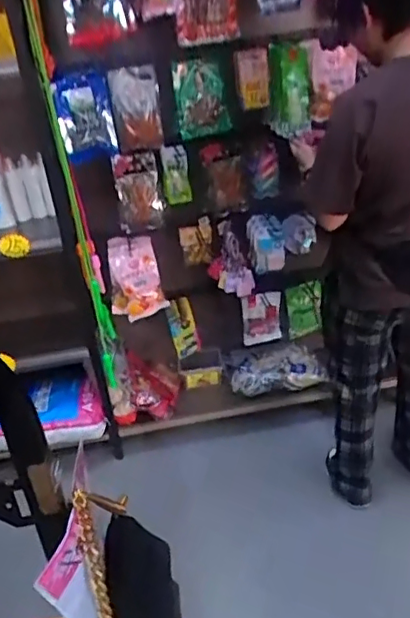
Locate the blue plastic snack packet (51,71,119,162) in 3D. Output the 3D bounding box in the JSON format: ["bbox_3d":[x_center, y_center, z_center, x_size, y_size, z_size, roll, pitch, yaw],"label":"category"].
[{"bbox_3d":[-0.356,-0.575,1.691,0.159,0.229,0.050,-11,28,-8],"label":"blue plastic snack packet"}]

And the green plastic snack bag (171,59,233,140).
[{"bbox_3d":[-0.015,-0.661,1.783,0.165,0.256,0.015,-16,50,-2],"label":"green plastic snack bag"}]

